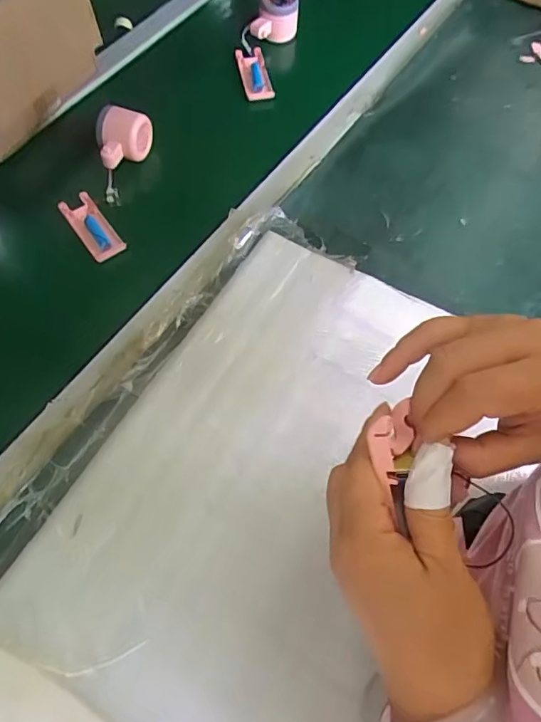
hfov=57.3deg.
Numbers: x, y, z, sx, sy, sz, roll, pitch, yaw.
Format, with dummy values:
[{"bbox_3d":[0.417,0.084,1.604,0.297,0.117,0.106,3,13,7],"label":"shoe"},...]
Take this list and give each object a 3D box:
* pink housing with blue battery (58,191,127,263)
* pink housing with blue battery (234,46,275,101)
[{"bbox_3d":[-0.218,-0.165,0.609,0.042,0.014,0.102,-33,71,-17],"label":"pink housing with blue battery"},{"bbox_3d":[-0.024,-0.427,0.733,0.039,0.018,0.106,-9,66,-7],"label":"pink housing with blue battery"}]

